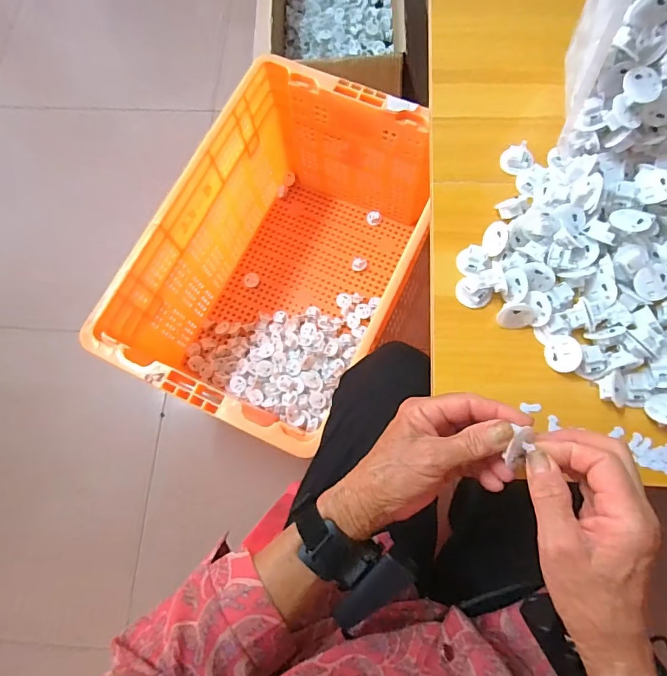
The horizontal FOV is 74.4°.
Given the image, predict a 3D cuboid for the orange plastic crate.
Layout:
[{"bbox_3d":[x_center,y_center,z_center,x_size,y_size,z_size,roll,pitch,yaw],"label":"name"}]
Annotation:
[{"bbox_3d":[-0.079,-0.132,0.810,0.372,0.287,0.579,24,77,8],"label":"orange plastic crate"}]

